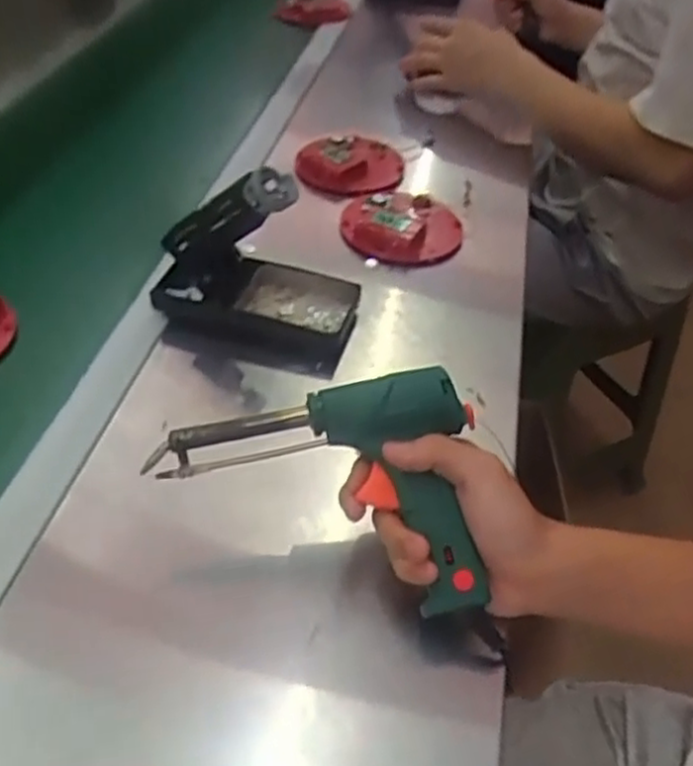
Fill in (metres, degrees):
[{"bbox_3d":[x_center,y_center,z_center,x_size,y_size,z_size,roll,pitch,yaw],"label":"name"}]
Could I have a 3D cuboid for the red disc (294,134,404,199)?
[{"bbox_3d":[0.004,-0.249,0.867,0.126,0.031,0.117,2,43,-2],"label":"red disc"}]

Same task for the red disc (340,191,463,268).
[{"bbox_3d":[0.049,-0.162,0.770,0.118,0.029,0.110,2,43,-2],"label":"red disc"}]

